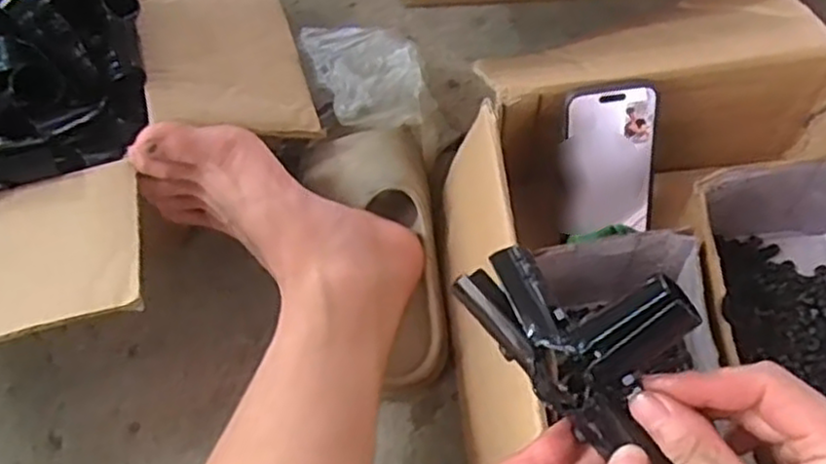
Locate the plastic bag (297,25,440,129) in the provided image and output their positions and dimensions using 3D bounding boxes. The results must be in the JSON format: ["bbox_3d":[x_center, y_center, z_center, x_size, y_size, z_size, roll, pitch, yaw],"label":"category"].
[{"bbox_3d":[-0.040,-0.144,0.641,0.089,0.039,0.141,-22,63,-10],"label":"plastic bag"}]

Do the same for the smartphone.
[{"bbox_3d":[0.151,-0.050,0.569,0.074,0.124,0.015,-13,35,-7],"label":"smartphone"}]

